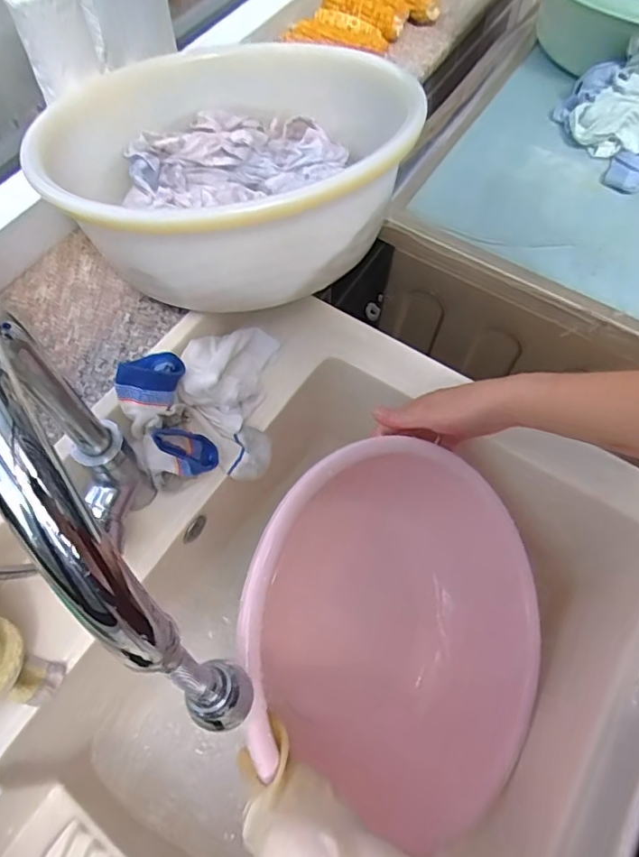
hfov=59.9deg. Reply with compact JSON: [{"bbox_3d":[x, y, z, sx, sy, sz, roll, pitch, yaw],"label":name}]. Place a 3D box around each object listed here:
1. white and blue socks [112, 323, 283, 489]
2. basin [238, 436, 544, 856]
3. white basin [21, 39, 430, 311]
[{"bbox_3d":[-0.106,-0.034,0.540,0.145,0.085,0.152,-10,63,-7],"label":"white and blue socks"},{"bbox_3d":[0.070,0.188,0.501,0.287,0.120,0.335,-1,75,0],"label":"basin"},{"bbox_3d":[-0.076,-0.267,0.535,0.310,0.131,0.315,0,63,-1],"label":"white basin"}]

